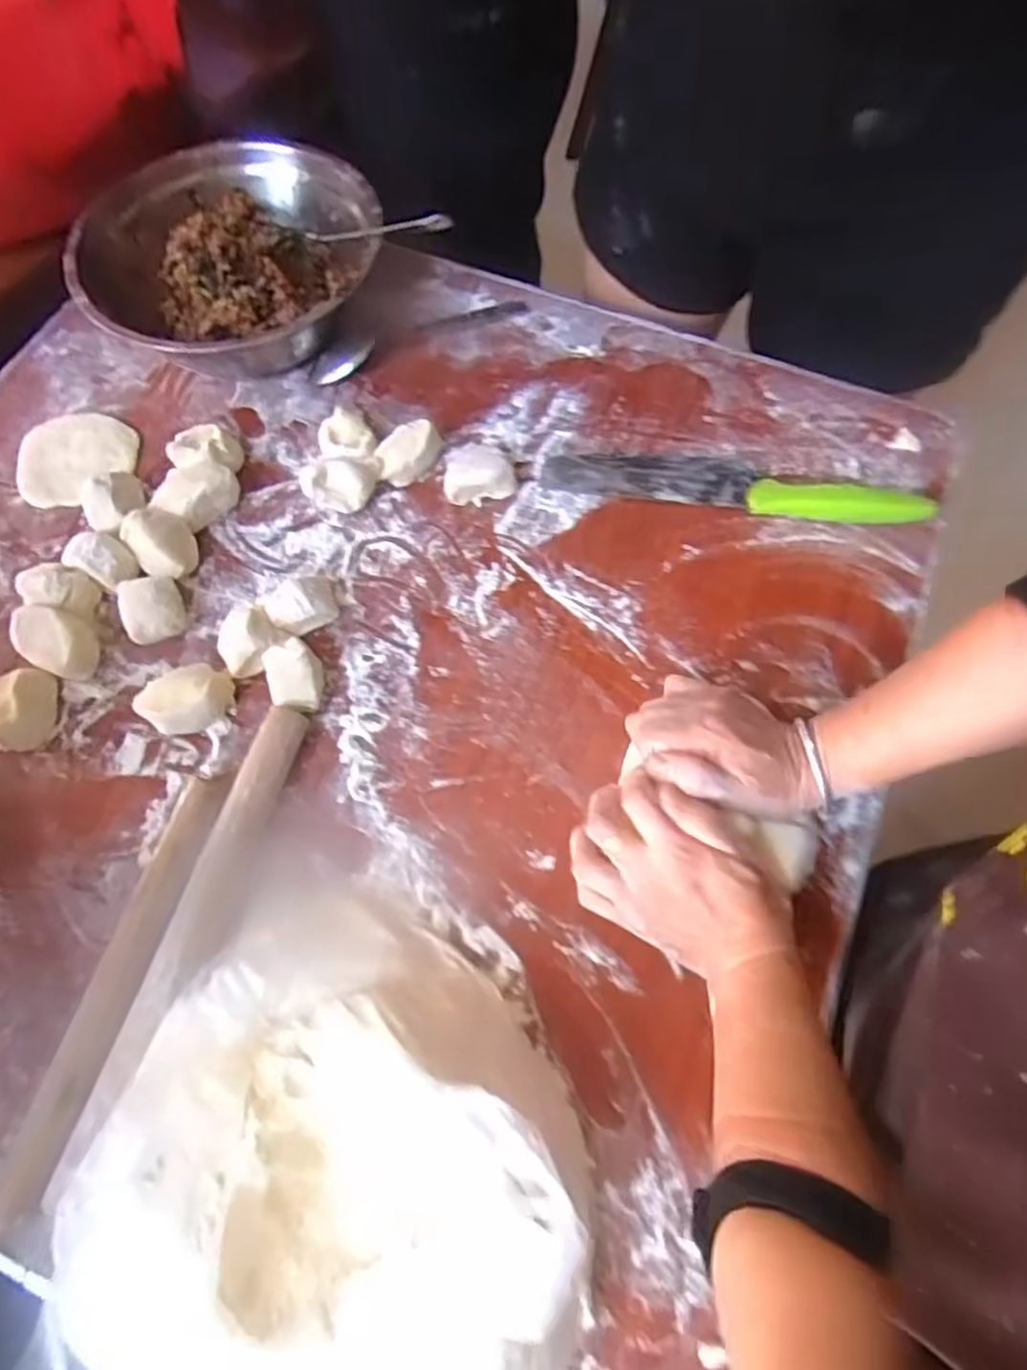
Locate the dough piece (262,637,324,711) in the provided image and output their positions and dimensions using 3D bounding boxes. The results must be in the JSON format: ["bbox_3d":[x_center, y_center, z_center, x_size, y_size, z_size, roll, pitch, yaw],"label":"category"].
[{"bbox_3d":[-0.145,-0.004,0.459,0.035,0.029,0.046,-14,69,-5],"label":"dough piece"}]

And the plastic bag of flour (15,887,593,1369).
[{"bbox_3d":[-0.077,0.232,0.332,0.215,0.103,0.229,15,69,6],"label":"plastic bag of flour"}]

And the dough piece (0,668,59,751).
[{"bbox_3d":[-0.327,0.016,0.455,0.043,0.027,0.049,-4,68,-1],"label":"dough piece"}]

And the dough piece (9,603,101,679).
[{"bbox_3d":[-0.313,-0.031,0.472,0.057,0.032,0.040,29,71,11],"label":"dough piece"}]

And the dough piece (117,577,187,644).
[{"bbox_3d":[-0.250,-0.052,0.481,0.039,0.026,0.044,-15,69,-6],"label":"dough piece"}]

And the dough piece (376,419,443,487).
[{"bbox_3d":[-0.079,-0.176,0.525,0.048,0.040,0.032,-19,70,-7],"label":"dough piece"}]

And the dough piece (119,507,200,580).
[{"bbox_3d":[-0.254,-0.102,0.499,0.041,0.028,0.052,-40,73,-14],"label":"dough piece"}]

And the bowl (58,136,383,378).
[{"bbox_3d":[-0.228,-0.351,0.574,0.230,0.081,0.242,0,68,0],"label":"bowl"}]

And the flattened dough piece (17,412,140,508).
[{"bbox_3d":[-0.342,-0.182,0.546,0.085,0.015,0.085,-4,68,-1],"label":"flattened dough piece"}]

